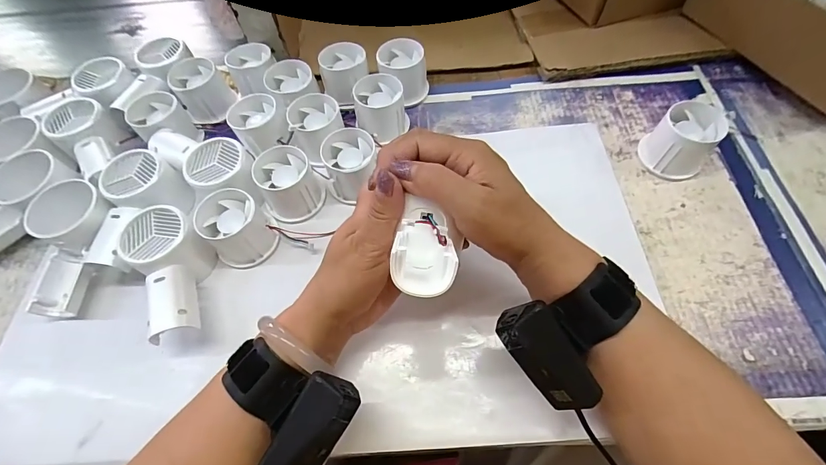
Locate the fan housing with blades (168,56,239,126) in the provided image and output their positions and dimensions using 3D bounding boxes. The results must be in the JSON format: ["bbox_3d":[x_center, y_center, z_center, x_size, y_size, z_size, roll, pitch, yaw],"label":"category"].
[{"bbox_3d":[-0.234,-0.159,0.430,0.055,0.047,0.061,-30,63,-13],"label":"fan housing with blades"}]

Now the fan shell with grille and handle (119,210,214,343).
[{"bbox_3d":[-0.201,0.034,0.325,0.057,0.053,0.110,-25,62,-10],"label":"fan shell with grille and handle"}]

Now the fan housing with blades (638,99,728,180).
[{"bbox_3d":[0.254,-0.087,0.360,0.054,0.048,0.054,38,70,21],"label":"fan housing with blades"}]

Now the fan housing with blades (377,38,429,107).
[{"bbox_3d":[-0.012,-0.178,0.427,0.051,0.053,0.046,24,65,16],"label":"fan housing with blades"}]

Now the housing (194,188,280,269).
[{"bbox_3d":[-0.157,-0.005,0.342,0.055,0.047,0.056,-1,61,3],"label":"housing"}]

